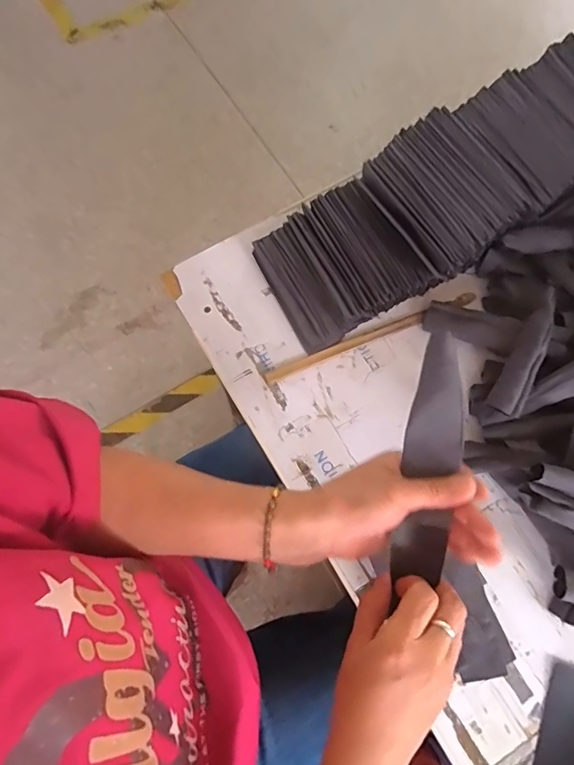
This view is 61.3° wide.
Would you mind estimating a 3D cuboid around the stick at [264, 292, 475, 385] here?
[{"bbox_3d":[0.100,-0.054,0.570,0.268,0.005,0.015,-22,75,-7],"label":"stick"}]

